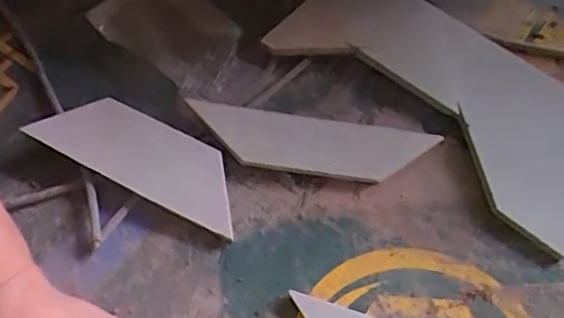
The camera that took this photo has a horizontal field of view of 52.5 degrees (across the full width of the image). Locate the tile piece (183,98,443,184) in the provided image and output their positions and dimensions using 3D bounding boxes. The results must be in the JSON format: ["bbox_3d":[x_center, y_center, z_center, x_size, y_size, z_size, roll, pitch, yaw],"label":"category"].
[{"bbox_3d":[0.020,-0.014,0.429,0.182,0.010,0.048,6,61,7],"label":"tile piece"}]

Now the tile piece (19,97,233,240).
[{"bbox_3d":[-0.103,-0.004,0.422,0.164,0.011,0.057,25,59,12],"label":"tile piece"}]

